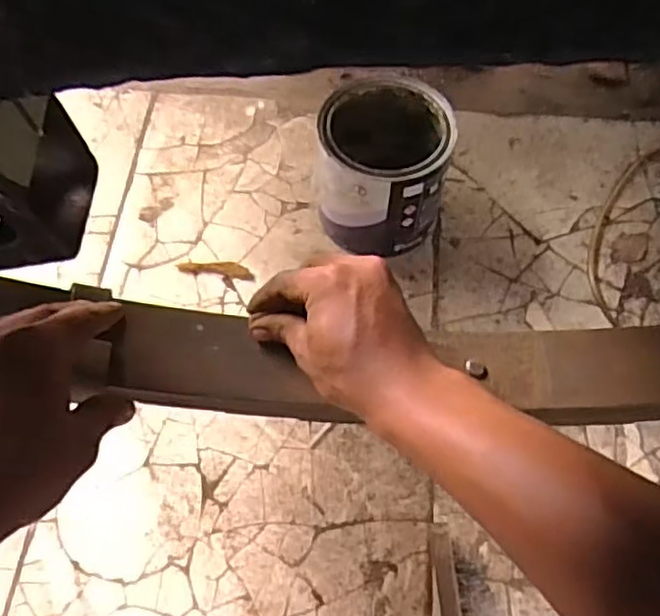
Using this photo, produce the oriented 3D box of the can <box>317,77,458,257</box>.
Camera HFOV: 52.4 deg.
[{"bbox_3d":[0.062,-0.161,0.794,0.148,0.151,0.156,-5,63,-2],"label":"can"}]

